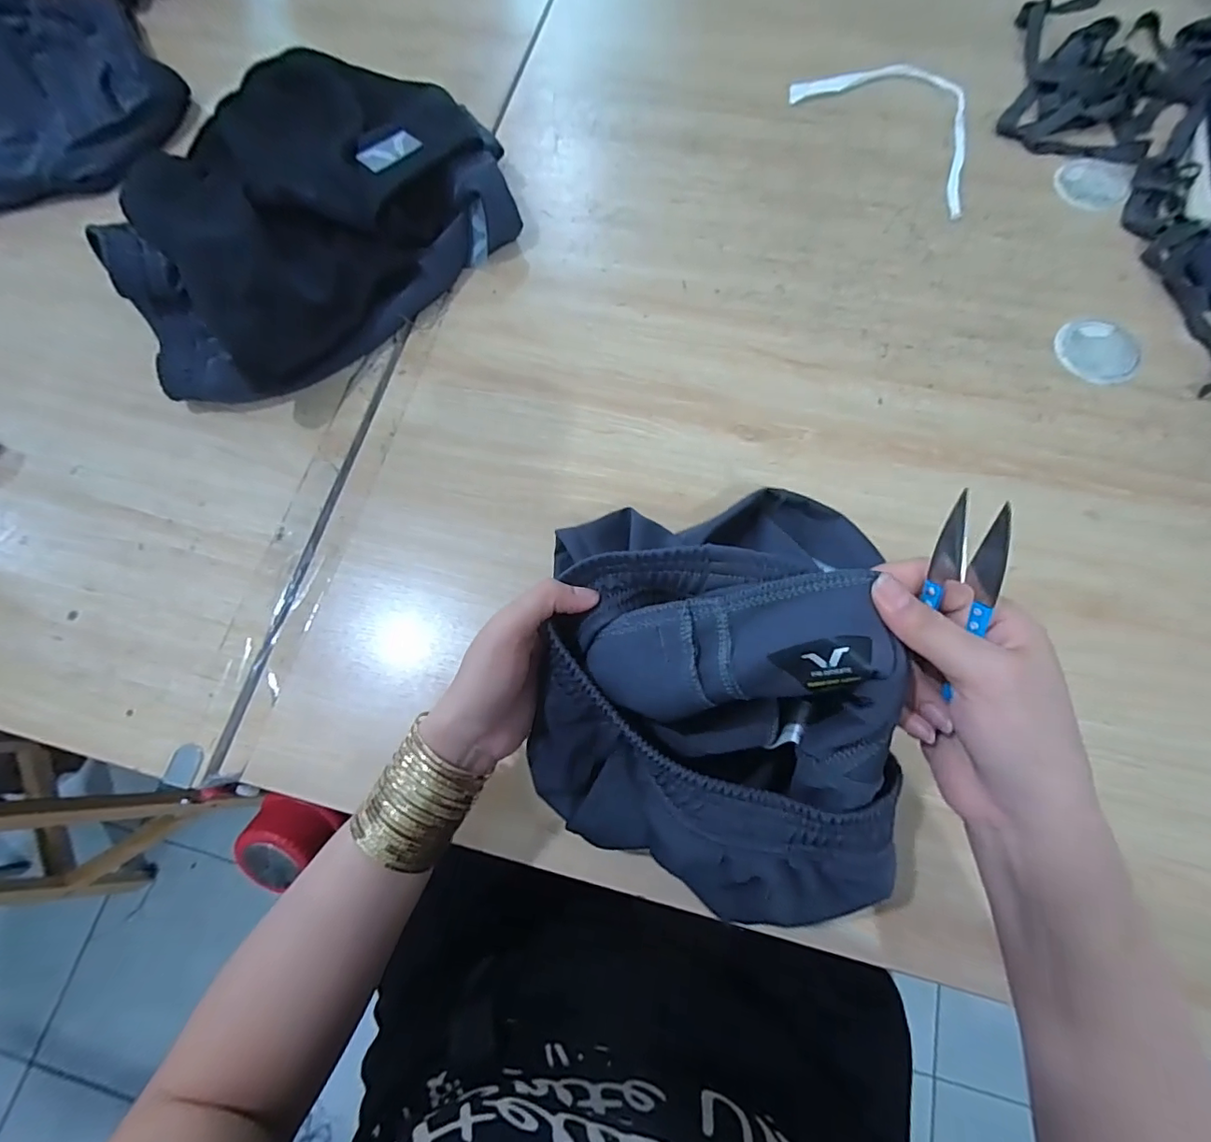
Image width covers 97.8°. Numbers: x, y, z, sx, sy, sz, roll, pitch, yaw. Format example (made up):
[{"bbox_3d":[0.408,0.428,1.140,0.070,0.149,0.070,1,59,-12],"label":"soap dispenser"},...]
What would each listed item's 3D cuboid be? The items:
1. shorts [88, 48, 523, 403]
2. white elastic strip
[{"bbox_3d":[-0.302,-0.350,0.495,0.346,0.078,0.371,41,79,13],"label":"shorts"},{"bbox_3d":[0.311,-0.462,0.540,0.134,0.006,0.226,-40,75,-9],"label":"white elastic strip"}]

